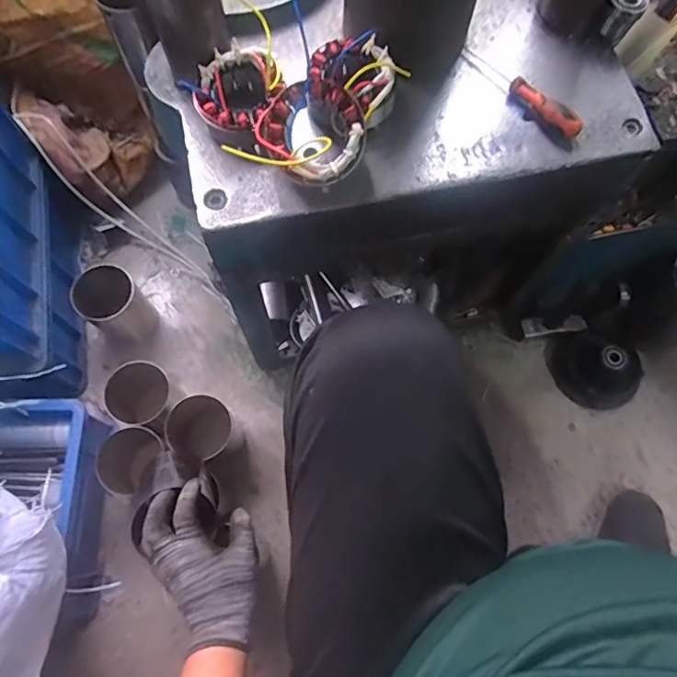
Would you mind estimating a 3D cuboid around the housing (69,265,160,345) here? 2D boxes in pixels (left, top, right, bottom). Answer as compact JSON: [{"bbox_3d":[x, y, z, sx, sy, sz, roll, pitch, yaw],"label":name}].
[{"bbox_3d":[-0.356,-0.053,0.864,0.100,0.141,0.090,-42,76,-14],"label":"housing"}]

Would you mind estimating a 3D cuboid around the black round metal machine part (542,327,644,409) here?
[{"bbox_3d":[0.432,0.045,0.881,0.134,0.065,0.131,0,70,-1],"label":"black round metal machine part"}]

